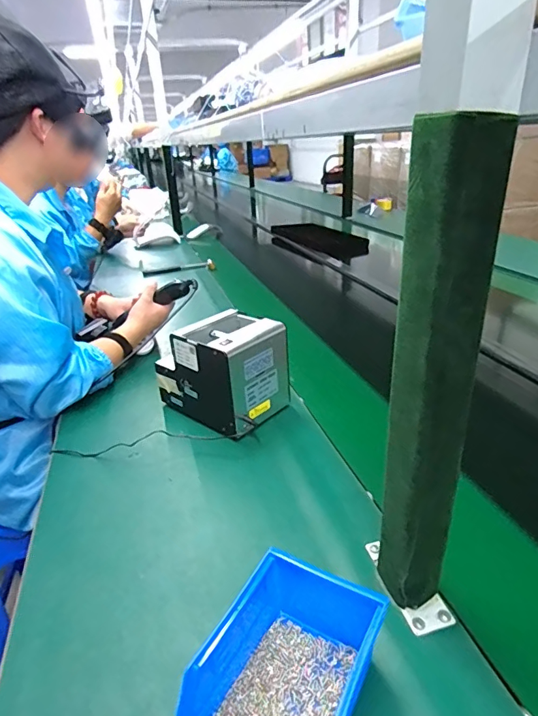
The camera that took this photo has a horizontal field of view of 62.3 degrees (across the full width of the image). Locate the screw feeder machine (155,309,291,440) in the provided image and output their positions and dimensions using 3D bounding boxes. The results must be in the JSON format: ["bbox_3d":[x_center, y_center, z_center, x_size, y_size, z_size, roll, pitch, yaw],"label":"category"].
[{"bbox_3d":[-0.077,0.016,0.712,0.182,0.149,0.131,18,33,36],"label":"screw feeder machine"}]

